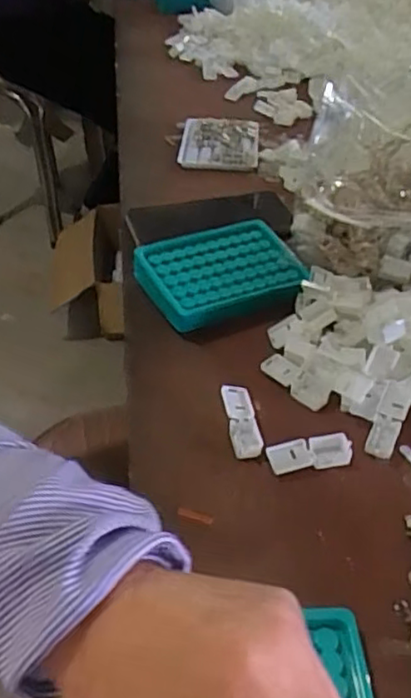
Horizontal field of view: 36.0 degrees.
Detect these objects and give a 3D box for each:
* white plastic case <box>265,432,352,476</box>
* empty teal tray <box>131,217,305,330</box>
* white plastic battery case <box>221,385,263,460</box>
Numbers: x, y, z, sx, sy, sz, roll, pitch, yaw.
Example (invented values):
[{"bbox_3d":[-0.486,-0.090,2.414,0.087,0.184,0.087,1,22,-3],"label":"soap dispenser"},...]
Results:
[{"bbox_3d":[0.070,0.071,0.425,0.056,0.010,0.021,-10,43,-10],"label":"white plastic case"},{"bbox_3d":[0.013,-0.068,0.557,0.133,0.027,0.100,-20,46,-20],"label":"empty teal tray"},{"bbox_3d":[0.025,0.050,0.445,0.019,0.013,0.057,-7,43,-7],"label":"white plastic battery case"}]

